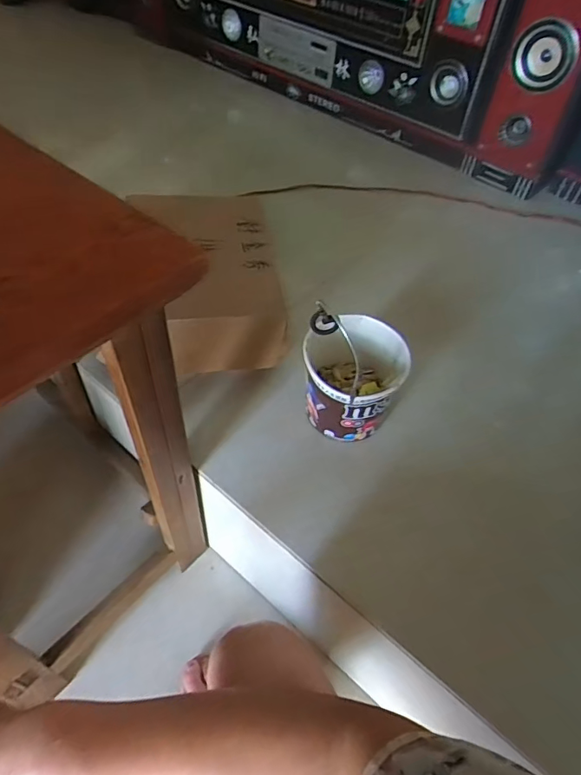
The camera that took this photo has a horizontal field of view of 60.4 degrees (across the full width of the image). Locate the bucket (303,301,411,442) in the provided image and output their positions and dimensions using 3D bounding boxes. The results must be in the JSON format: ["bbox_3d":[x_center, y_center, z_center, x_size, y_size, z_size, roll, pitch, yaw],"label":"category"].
[{"bbox_3d":[0.086,-0.023,0.707,0.139,0.151,0.156,20,52,11],"label":"bucket"}]

